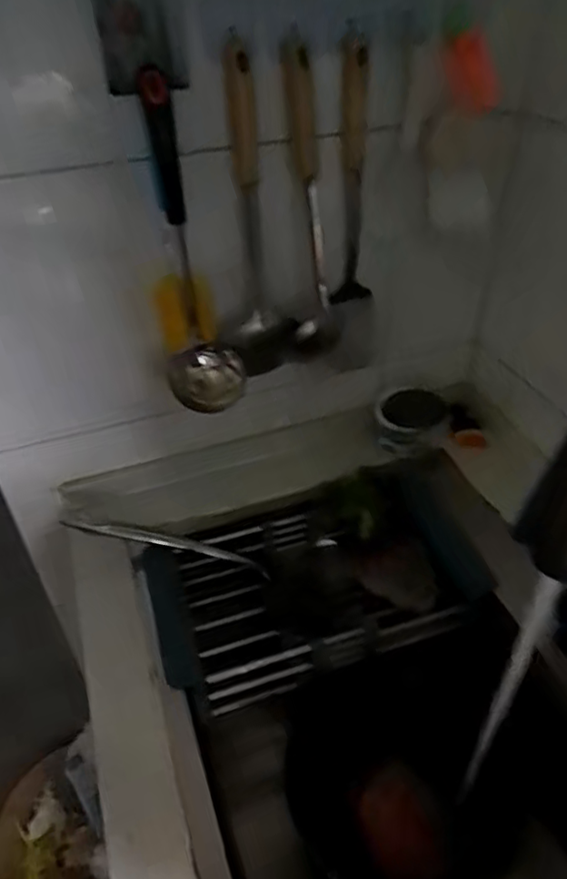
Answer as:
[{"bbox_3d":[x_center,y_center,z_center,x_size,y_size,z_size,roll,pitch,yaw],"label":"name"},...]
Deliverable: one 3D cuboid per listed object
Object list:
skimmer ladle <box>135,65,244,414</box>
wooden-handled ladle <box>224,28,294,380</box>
[{"bbox_3d":[-0.087,-0.188,0.633,0.074,0.311,0.121,-2,41,1],"label":"skimmer ladle"},{"bbox_3d":[-0.030,-0.213,0.656,0.078,0.343,0.050,-2,41,1],"label":"wooden-handled ladle"}]

